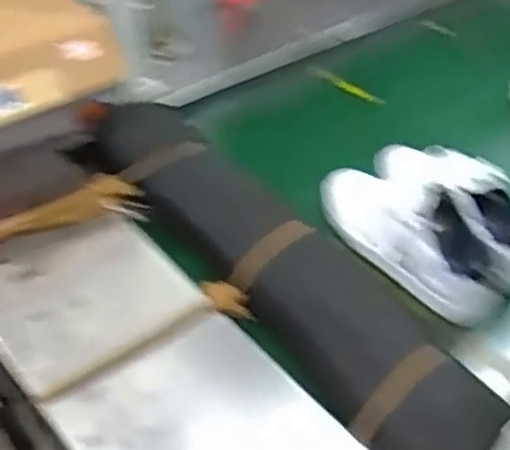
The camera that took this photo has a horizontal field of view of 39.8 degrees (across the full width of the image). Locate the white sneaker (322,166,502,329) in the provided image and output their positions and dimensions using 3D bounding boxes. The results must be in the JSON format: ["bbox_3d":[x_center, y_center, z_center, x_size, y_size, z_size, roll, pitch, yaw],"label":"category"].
[{"bbox_3d":[0.203,0.002,0.955,0.103,0.129,0.291,-30,52,-30],"label":"white sneaker"}]

